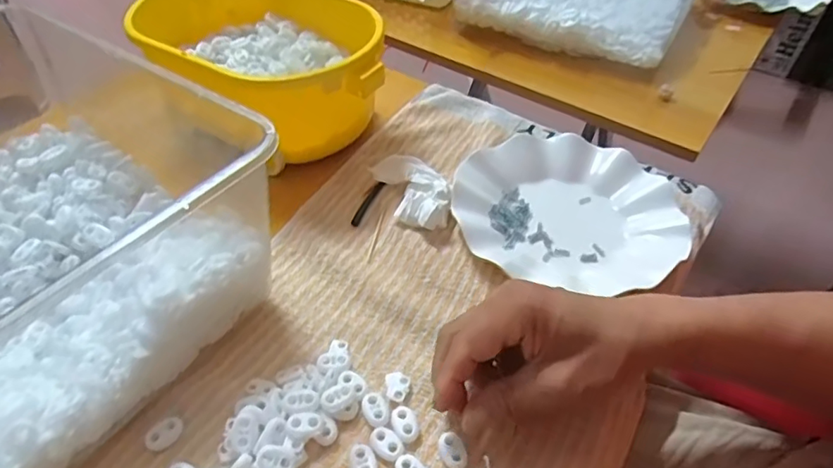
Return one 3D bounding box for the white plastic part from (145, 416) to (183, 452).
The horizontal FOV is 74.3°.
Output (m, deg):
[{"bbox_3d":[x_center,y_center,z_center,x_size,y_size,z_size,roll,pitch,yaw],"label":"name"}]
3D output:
[{"bbox_3d":[-0.152,0.121,0.333,0.015,0.007,0.021,29,52,24],"label":"white plastic part"}]

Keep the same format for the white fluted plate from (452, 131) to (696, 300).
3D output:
[{"bbox_3d":[0.126,-0.031,0.471,0.181,0.025,0.171,6,46,4],"label":"white fluted plate"}]

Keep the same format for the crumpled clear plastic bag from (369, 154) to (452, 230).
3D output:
[{"bbox_3d":[0.000,-0.035,0.471,0.053,0.024,0.080,-15,48,-16],"label":"crumpled clear plastic bag"}]

